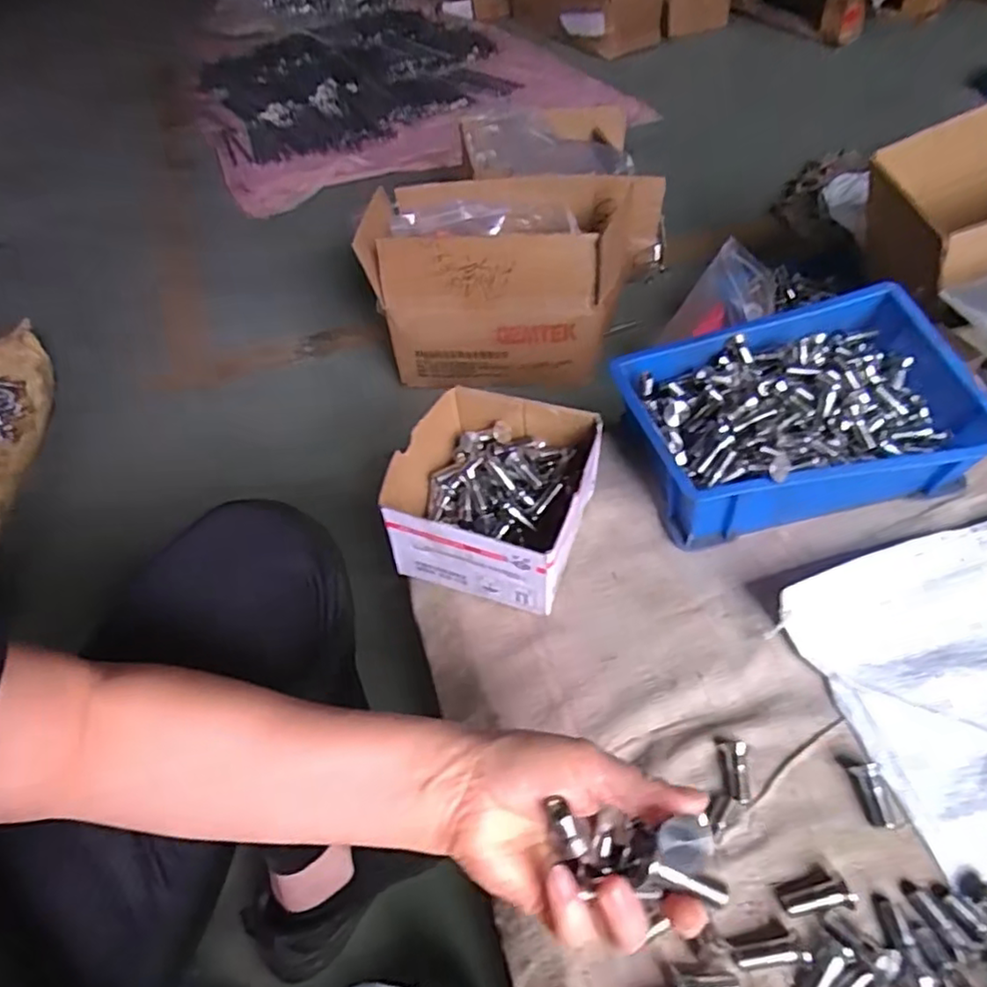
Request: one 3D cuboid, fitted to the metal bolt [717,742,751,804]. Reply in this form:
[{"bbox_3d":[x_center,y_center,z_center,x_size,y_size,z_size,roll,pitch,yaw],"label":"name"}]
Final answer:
[{"bbox_3d":[0.151,0.173,0.408,0.015,0.012,0.035,-2,60,5],"label":"metal bolt"}]

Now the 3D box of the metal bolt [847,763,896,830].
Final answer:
[{"bbox_3d":[0.226,0.180,0.392,0.015,0.014,0.033,-3,49,4],"label":"metal bolt"}]

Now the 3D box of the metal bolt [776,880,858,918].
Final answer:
[{"bbox_3d":[0.176,0.220,0.358,0.038,0.010,0.014,-7,48,0],"label":"metal bolt"}]

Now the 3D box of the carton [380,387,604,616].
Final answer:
[{"bbox_3d":[0.002,0.002,0.529,0.145,0.086,0.148,13,51,17],"label":"carton"}]

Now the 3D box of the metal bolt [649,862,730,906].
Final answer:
[{"bbox_3d":[0.080,0.160,0.270,0.033,0.006,0.008,18,51,6],"label":"metal bolt"}]

